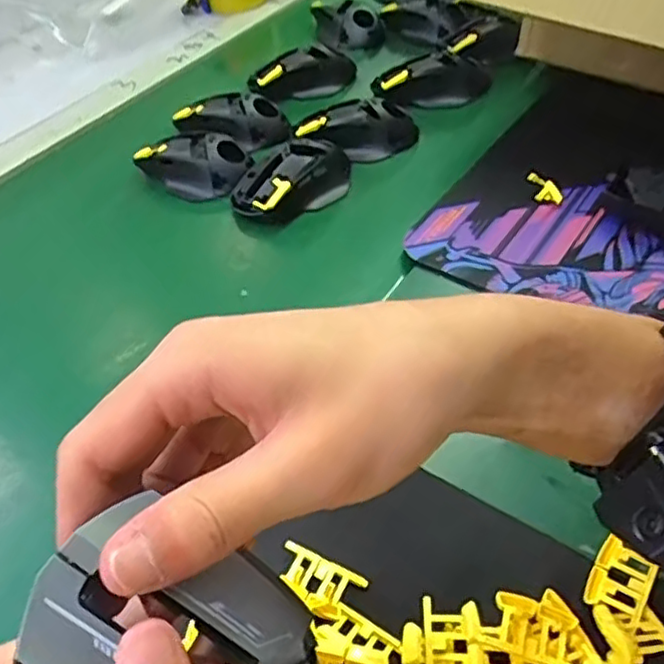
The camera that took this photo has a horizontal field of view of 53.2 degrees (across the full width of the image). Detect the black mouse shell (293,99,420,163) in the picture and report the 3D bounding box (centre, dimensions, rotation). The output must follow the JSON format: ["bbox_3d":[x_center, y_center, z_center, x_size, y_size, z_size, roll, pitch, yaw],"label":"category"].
[{"bbox_3d":[0.022,-0.186,0.604,0.109,0.031,0.055,0,47,6],"label":"black mouse shell"}]

